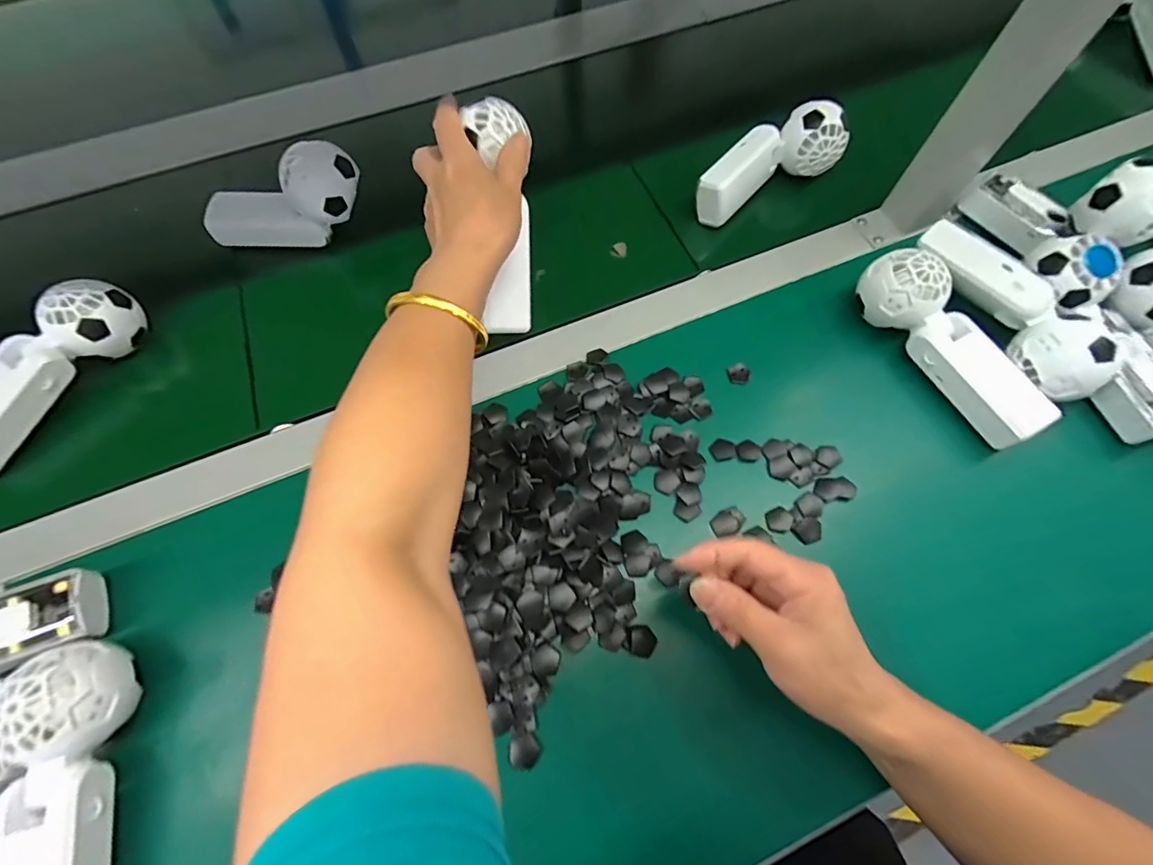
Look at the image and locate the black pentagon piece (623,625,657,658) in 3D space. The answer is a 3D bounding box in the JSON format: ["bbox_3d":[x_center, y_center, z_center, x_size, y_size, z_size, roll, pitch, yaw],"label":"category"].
[{"bbox_3d":[0.043,0.138,0.325,0.021,0.004,0.019,15,67,8],"label":"black pentagon piece"}]

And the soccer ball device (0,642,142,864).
[{"bbox_3d":[-0.285,0.208,0.265,0.050,0.056,0.170,-10,66,-3],"label":"soccer ball device"}]

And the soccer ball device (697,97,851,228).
[{"bbox_3d":[0.179,-0.258,0.461,0.148,0.050,0.058,-26,68,-11],"label":"soccer ball device"}]

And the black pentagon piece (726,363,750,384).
[{"bbox_3d":[0.133,-0.048,0.401,0.017,0.004,0.018,-19,67,-7],"label":"black pentagon piece"}]

